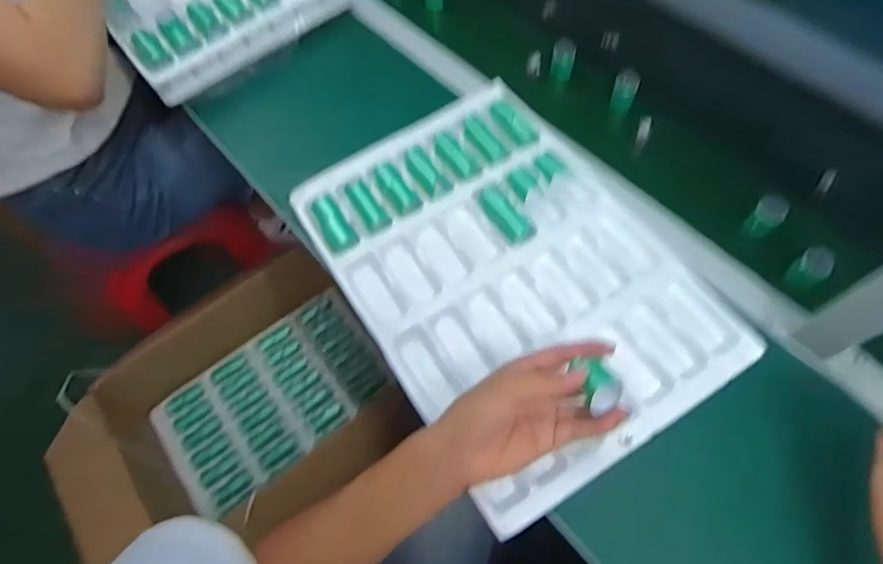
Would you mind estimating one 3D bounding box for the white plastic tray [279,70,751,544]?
[{"bbox_3d":[0.071,-0.020,0.563,0.321,0.035,0.443,-31,69,-12],"label":"white plastic tray"}]

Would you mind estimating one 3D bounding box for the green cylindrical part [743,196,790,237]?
[{"bbox_3d":[0.363,-0.073,0.570,0.031,0.039,0.029,-2,65,5],"label":"green cylindrical part"}]

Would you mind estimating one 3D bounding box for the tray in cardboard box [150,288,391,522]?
[{"bbox_3d":[-0.347,0.239,1.061,0.455,0.025,0.272,-36,67,-10],"label":"tray in cardboard box"}]

